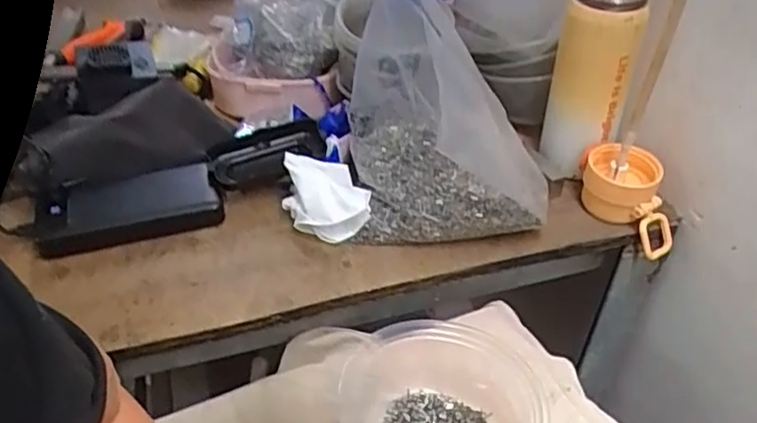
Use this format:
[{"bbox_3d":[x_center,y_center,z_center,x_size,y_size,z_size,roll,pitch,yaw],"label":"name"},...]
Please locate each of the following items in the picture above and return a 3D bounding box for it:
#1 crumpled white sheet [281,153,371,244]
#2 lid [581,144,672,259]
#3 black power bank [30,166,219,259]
[{"bbox_3d":[-0.047,-0.012,0.583,0.069,0.044,0.081,-7,40,-10],"label":"crumpled white sheet"},{"bbox_3d":[0.232,-0.011,0.613,0.091,0.073,0.068,14,41,15],"label":"lid"},{"bbox_3d":[-0.218,0.000,0.577,0.151,0.023,0.063,-13,71,-12],"label":"black power bank"}]

